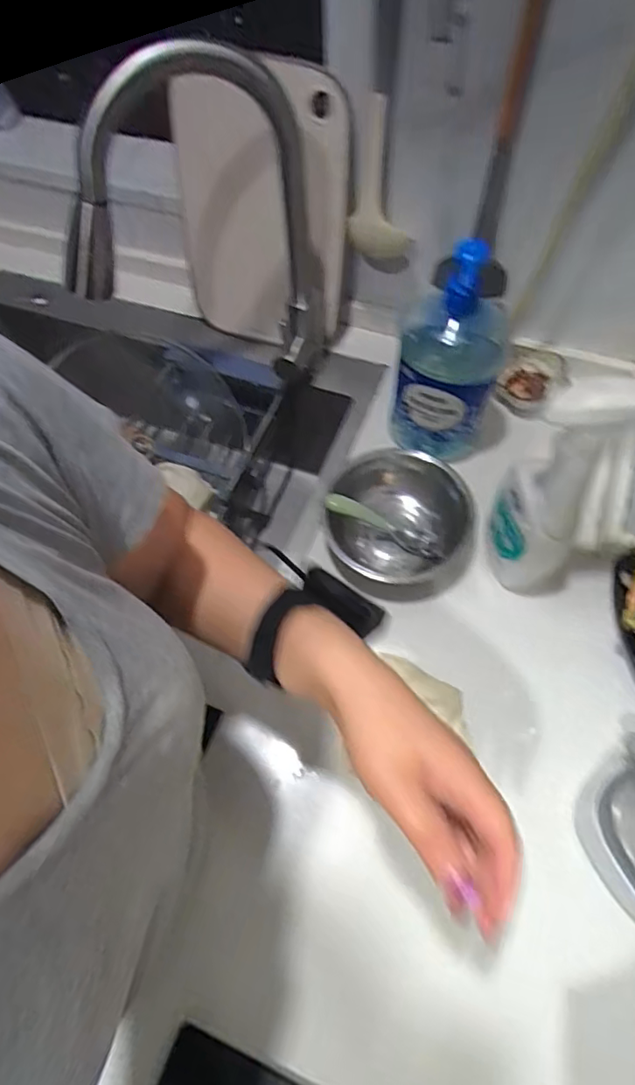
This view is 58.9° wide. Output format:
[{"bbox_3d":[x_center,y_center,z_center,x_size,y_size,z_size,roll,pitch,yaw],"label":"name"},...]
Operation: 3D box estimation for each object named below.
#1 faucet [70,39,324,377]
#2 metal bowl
[{"bbox_3d":[-0.110,-0.290,0.585,0.267,0.344,0.068,-25,64,-10],"label":"faucet"},{"bbox_3d":[0.093,-0.022,0.641,0.159,0.062,0.160,-1,62,2],"label":"metal bowl"}]

